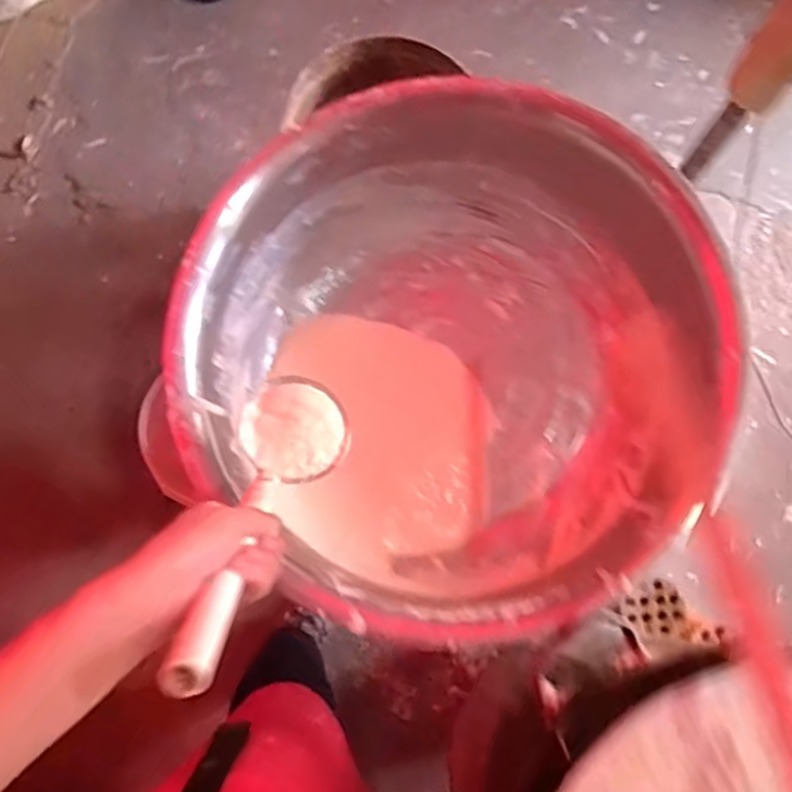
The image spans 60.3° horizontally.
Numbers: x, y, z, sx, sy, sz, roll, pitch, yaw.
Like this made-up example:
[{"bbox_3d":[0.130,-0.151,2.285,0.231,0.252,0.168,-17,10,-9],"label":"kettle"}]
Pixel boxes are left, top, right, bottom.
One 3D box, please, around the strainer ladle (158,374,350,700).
[{"bbox_3d":[-0.096,0.081,0.477,0.088,0.318,0.076,9,112,1],"label":"strainer ladle"}]

